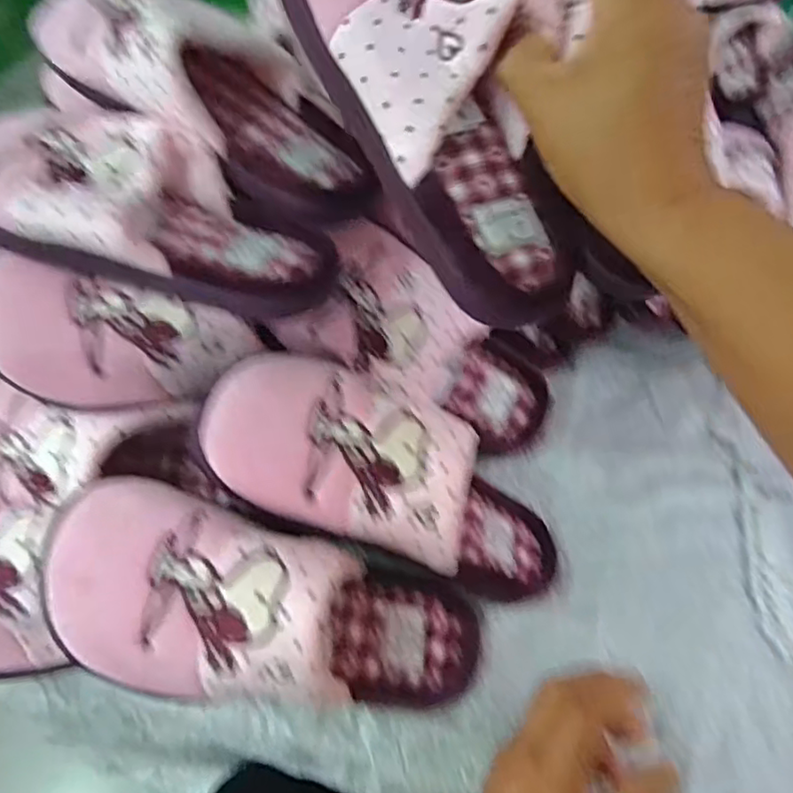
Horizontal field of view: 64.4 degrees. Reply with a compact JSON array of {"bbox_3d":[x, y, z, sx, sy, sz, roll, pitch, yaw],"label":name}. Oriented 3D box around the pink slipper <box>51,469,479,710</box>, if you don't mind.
[{"bbox_3d":[-0.054,0.111,0.331,0.238,0.082,0.097,17,60,-22],"label":"pink slipper"}]

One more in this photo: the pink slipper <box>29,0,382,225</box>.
[{"bbox_3d":[-0.108,-0.193,0.384,0.227,0.070,0.104,34,58,-3],"label":"pink slipper"}]

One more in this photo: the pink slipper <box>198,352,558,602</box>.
[{"bbox_3d":[0.000,0.048,0.365,0.220,0.075,0.091,31,53,-22],"label":"pink slipper"}]

